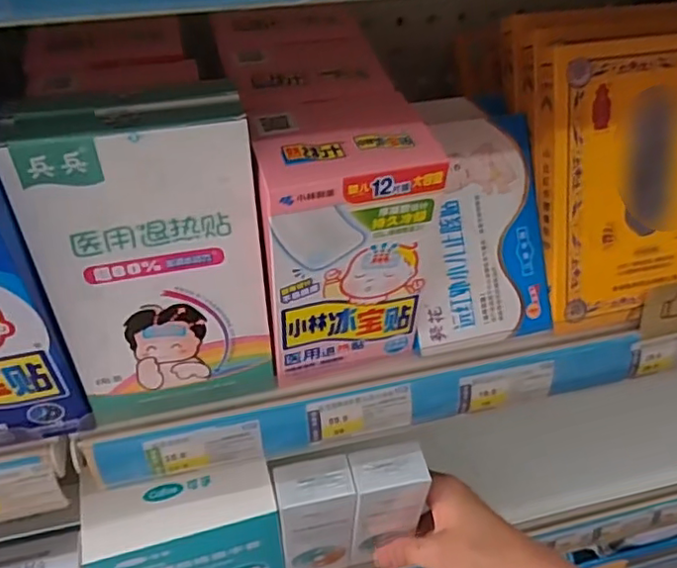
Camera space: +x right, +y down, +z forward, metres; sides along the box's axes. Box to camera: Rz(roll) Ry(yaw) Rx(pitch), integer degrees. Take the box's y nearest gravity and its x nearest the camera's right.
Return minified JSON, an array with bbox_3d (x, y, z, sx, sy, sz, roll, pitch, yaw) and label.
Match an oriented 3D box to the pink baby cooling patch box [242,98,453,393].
[{"bbox_3d":[0.000,-0.024,0.336,0.085,0.137,0.072,-10,48,-11],"label":"pink baby cooling patch box"}]

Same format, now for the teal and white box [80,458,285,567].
[{"bbox_3d":[-0.103,0.187,0.431,0.119,0.132,0.044,-9,48,-11],"label":"teal and white box"}]

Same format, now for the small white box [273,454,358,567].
[{"bbox_3d":[-0.016,0.175,0.445,0.052,0.128,0.036,-8,48,-10],"label":"small white box"}]

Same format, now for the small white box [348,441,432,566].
[{"bbox_3d":[0.033,0.163,0.444,0.050,0.112,0.031,-10,44,-14],"label":"small white box"}]

